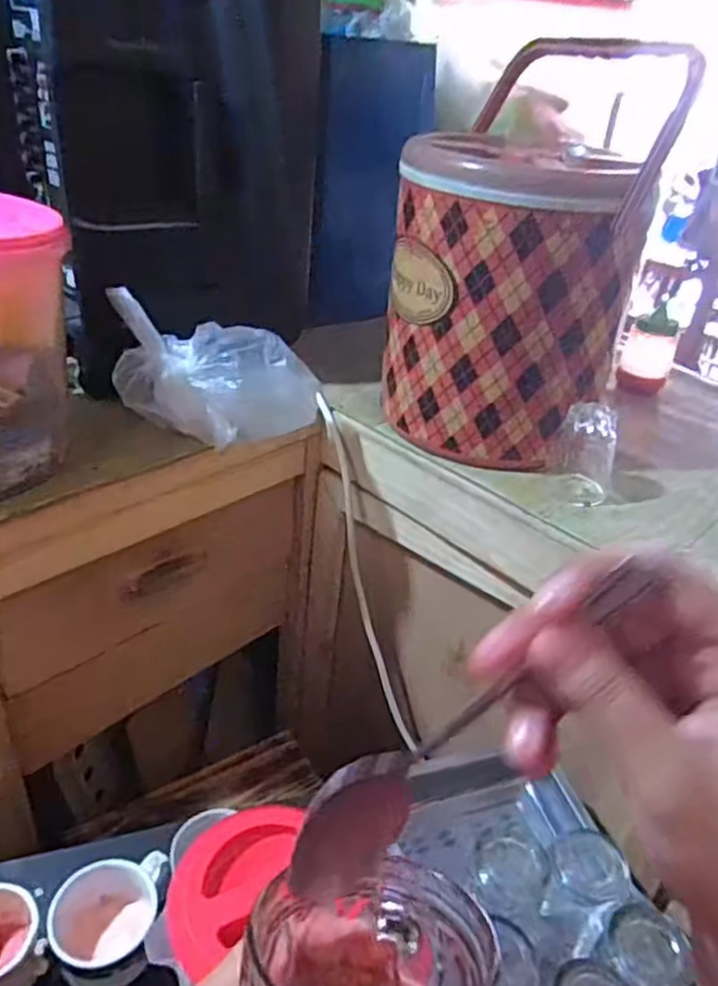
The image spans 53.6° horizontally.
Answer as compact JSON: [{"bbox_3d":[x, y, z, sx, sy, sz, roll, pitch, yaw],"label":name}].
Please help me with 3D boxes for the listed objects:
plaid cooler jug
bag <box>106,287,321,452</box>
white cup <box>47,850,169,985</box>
[{"bbox_3d":[0.155,-0.217,0.792,0.187,0.324,0.218,-12,38,-24],"label":"plaid cooler jug"},{"bbox_3d":[-0.152,-0.122,0.775,0.221,0.128,0.103,-1,35,-9],"label":"bag"},{"bbox_3d":[-0.212,0.370,0.612,0.089,0.083,0.086,3,34,-2],"label":"white cup"}]

